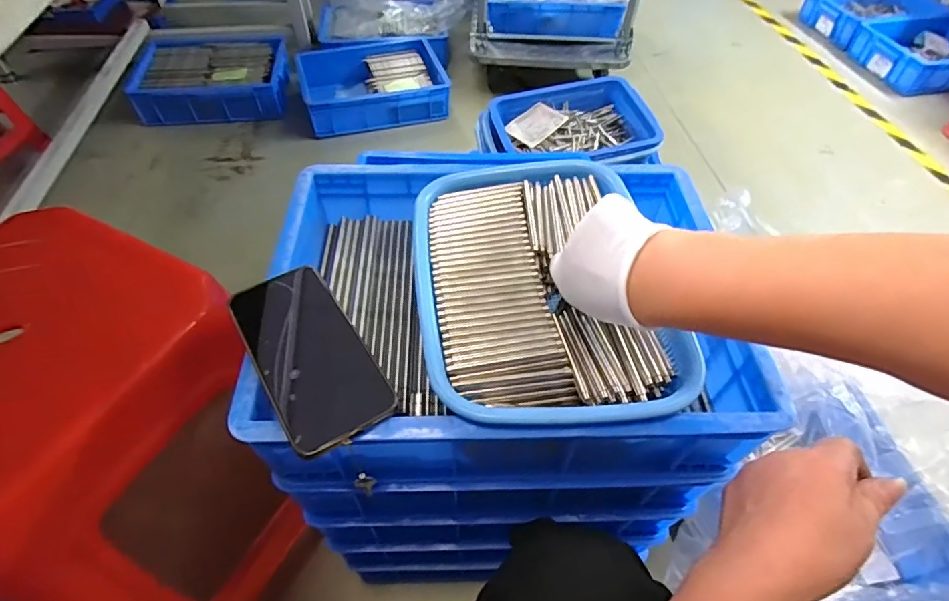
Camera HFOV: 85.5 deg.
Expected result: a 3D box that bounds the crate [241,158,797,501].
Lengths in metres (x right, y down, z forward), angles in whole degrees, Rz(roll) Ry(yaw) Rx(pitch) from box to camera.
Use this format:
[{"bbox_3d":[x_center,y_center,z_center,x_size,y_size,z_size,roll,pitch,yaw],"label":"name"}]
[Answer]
[{"bbox_3d":[0.027,0.007,0.490,0.393,0.123,0.302,0,51,-2],"label":"crate"}]

